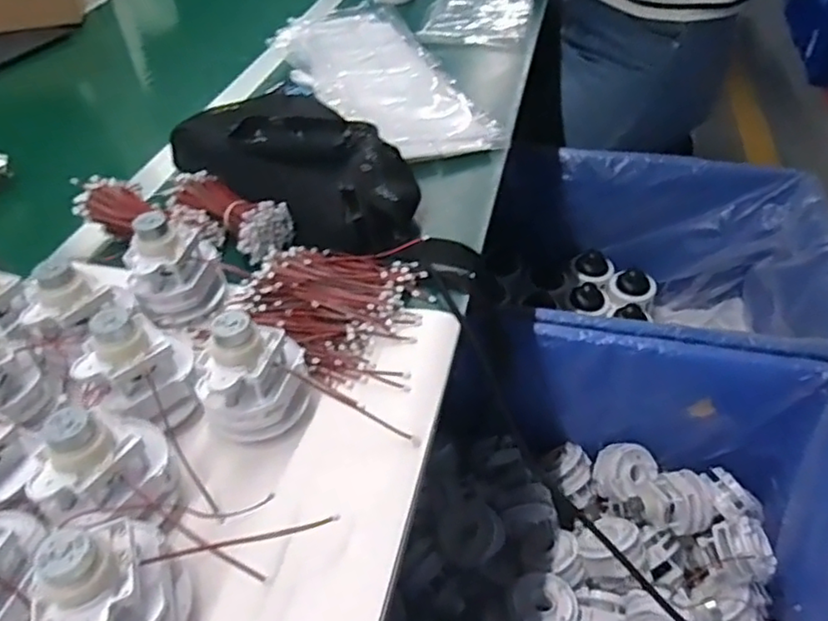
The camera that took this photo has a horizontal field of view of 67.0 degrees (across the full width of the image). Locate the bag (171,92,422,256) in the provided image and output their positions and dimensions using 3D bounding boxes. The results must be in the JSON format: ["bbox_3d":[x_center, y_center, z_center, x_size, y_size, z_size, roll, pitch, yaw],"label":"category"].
[{"bbox_3d":[-0.108,-0.146,0.601,0.266,0.075,0.134,31,52,31],"label":"bag"}]

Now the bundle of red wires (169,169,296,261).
[{"bbox_3d":[-0.171,-0.092,0.576,0.122,0.040,0.051,25,50,27],"label":"bundle of red wires"}]

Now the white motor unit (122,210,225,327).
[{"bbox_3d":[-0.190,-0.037,0.494,0.069,0.081,0.059,-19,45,-17],"label":"white motor unit"}]

